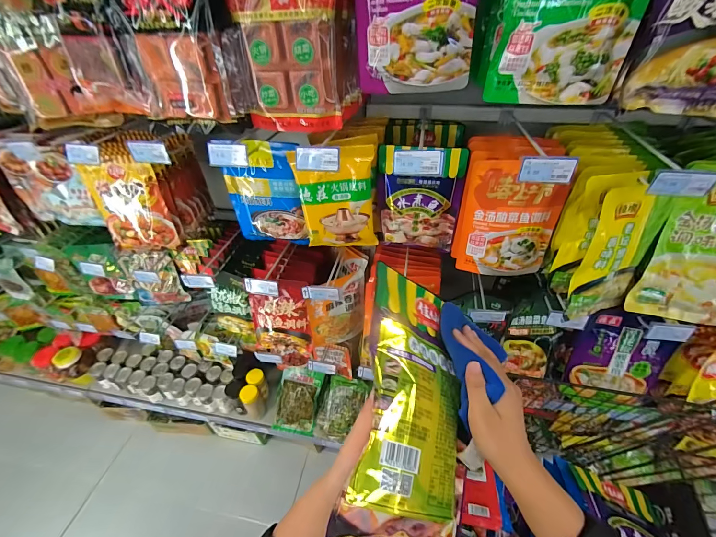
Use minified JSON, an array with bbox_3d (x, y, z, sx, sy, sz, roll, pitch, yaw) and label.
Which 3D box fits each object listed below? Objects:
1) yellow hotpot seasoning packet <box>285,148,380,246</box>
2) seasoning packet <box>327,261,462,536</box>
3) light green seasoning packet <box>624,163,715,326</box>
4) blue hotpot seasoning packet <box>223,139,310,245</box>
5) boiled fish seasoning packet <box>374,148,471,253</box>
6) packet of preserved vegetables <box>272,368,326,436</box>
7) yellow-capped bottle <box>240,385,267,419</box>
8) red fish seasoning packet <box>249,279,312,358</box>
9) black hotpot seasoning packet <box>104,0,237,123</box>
[{"bbox_3d":[-0.044,-0.149,0.725,0.165,0.234,0.035,-11,42,-9],"label":"yellow hotpot seasoning packet"},{"bbox_3d":[0.061,0.134,0.331,0.147,0.030,0.256,29,56,-26],"label":"seasoning packet"},{"bbox_3d":[0.679,-0.035,0.608,0.187,0.314,0.036,10,26,19],"label":"light green seasoning packet"},{"bbox_3d":[-0.224,-0.177,0.772,0.174,0.264,0.046,-3,41,0],"label":"blue hotpot seasoning packet"},{"bbox_3d":[0.138,-0.148,0.733,0.181,0.251,0.026,7,42,11],"label":"boiled fish seasoning packet"},{"bbox_3d":[-0.239,0.538,1.287,0.172,0.020,0.258,10,84,14],"label":"packet of preserved vegetables"},{"bbox_3d":[-0.417,0.537,1.277,0.073,0.169,0.061,-25,46,-23],"label":"yellow-capped bottle"},{"bbox_3d":[-0.239,0.162,0.980,0.186,0.277,0.034,6,29,11],"label":"red fish seasoning packet"},{"bbox_3d":[-0.328,-0.388,0.554,0.207,0.234,0.059,8,39,11],"label":"black hotpot seasoning packet"}]

